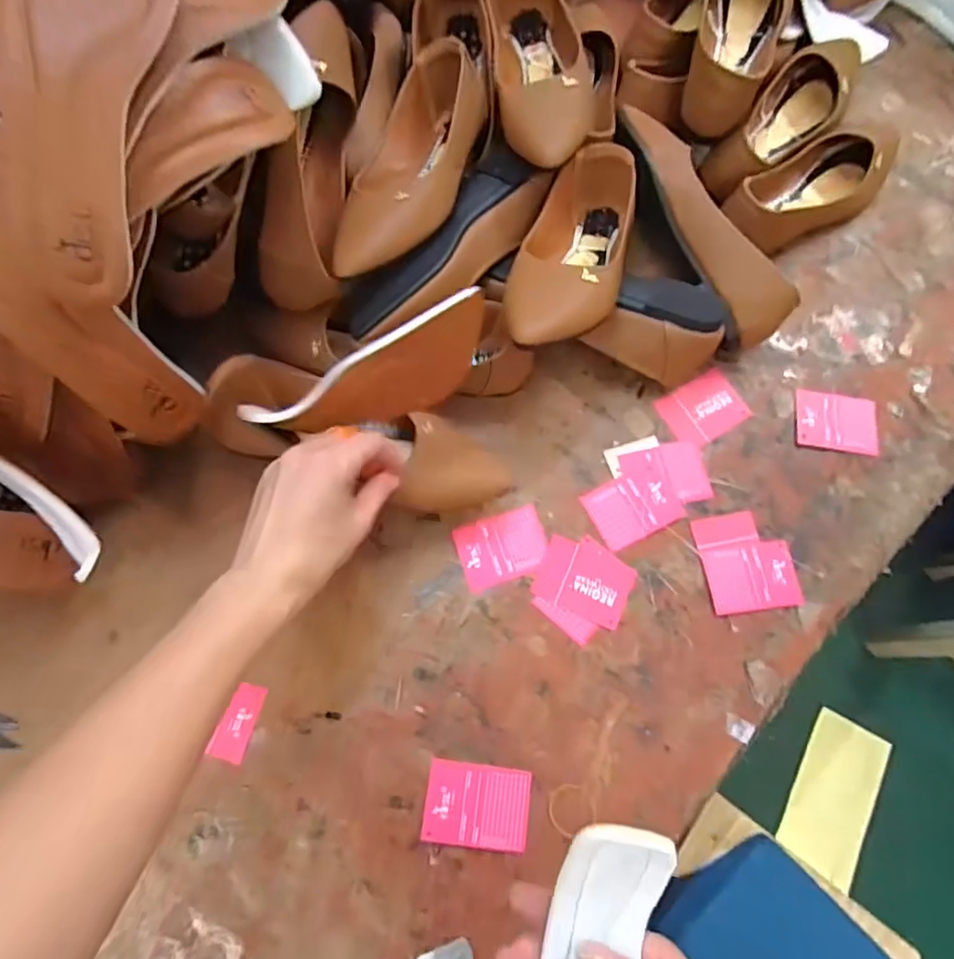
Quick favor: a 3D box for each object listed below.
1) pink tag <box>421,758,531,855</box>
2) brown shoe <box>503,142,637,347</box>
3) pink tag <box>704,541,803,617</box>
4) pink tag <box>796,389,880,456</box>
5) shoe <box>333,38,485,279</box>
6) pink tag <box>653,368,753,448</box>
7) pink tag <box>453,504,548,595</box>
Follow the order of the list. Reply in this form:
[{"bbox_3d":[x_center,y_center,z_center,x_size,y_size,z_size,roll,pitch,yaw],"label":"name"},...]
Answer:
[{"bbox_3d":[0.000,0.238,0.425,0.074,0.004,0.054,7,69,0],"label":"pink tag"},{"bbox_3d":[0.090,-0.212,0.491,0.082,0.059,0.279,18,52,4],"label":"brown shoe"},{"bbox_3d":[0.229,0.081,0.484,0.074,0.004,0.056,-6,74,-4],"label":"pink tag"},{"bbox_3d":[0.327,-0.052,0.528,0.072,0.004,0.055,9,73,1],"label":"pink tag"},{"bbox_3d":[-0.054,-0.267,0.504,0.088,0.062,0.237,14,73,3],"label":"shoe"},{"bbox_3d":[0.205,-0.064,0.528,0.074,0.004,0.056,-28,76,-10],"label":"pink tag"},{"bbox_3d":[0.022,0.056,0.482,0.072,0.004,0.053,-19,75,-7],"label":"pink tag"}]

